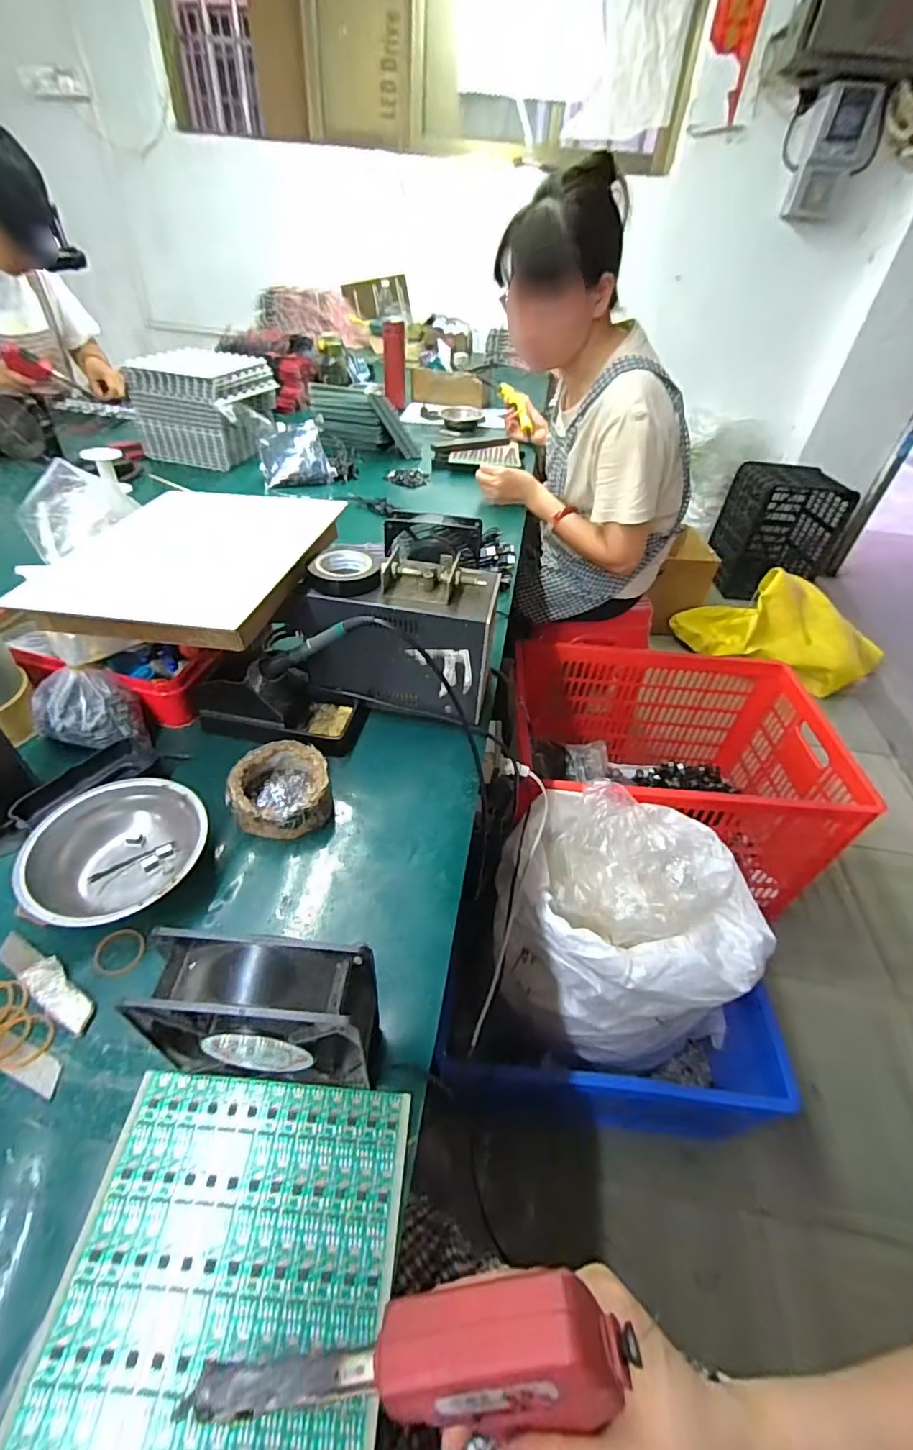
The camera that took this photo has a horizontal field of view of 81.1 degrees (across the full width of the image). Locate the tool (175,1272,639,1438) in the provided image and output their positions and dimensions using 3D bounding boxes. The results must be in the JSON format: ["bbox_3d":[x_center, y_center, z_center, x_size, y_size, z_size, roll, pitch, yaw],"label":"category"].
[{"bbox_3d":[-0.020,0.255,0.213,0.169,0.042,0.039,-16,44,7],"label":"tool"}]

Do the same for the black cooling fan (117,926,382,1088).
[{"bbox_3d":[-0.109,0.171,0.314,0.119,0.122,0.047,5,43,0],"label":"black cooling fan"}]

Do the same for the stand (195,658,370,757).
[{"bbox_3d":[-0.180,-0.027,0.543,0.161,0.069,0.080,12,43,7],"label":"stand"}]

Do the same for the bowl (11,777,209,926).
[{"bbox_3d":[-0.261,0.103,0.416,0.125,0.047,0.114,3,43,-3],"label":"bowl"}]

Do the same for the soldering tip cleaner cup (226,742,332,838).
[{"bbox_3d":[-0.157,0.057,0.480,0.081,0.038,0.085,3,43,-3],"label":"soldering tip cleaner cup"}]

